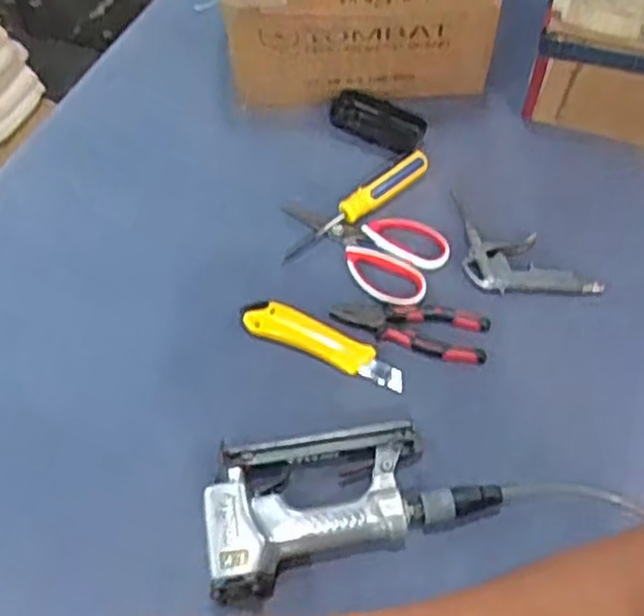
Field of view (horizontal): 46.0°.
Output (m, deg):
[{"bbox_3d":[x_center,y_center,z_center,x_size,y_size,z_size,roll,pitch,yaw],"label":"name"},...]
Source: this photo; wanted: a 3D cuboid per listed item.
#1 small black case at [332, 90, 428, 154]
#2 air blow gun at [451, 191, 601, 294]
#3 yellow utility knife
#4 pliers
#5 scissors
[{"bbox_3d":[0.063,-0.218,0.885,0.118,0.021,0.061,29,62,13],"label":"small black case"},{"bbox_3d":[0.195,-0.046,0.779,0.174,0.024,0.075,32,62,15],"label":"air blow gun"},{"bbox_3d":[0.002,0.034,0.742,0.168,0.024,0.037,22,60,10],"label":"yellow utility knife"},{"bbox_3d":[0.085,0.019,0.743,0.150,0.012,0.056,11,59,3],"label":"pliers"},{"bbox_3d":[0.043,-0.072,0.795,0.172,0.020,0.093,31,62,15],"label":"scissors"}]

